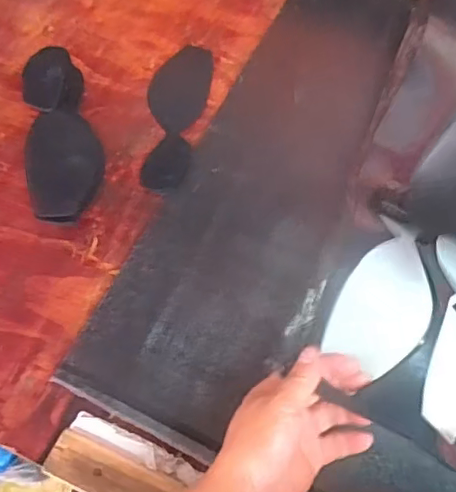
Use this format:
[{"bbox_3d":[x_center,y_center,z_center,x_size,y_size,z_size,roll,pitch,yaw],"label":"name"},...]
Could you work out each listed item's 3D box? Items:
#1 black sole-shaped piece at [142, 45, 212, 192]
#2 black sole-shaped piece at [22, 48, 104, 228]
[{"bbox_3d":[-0.055,-0.136,0.587,0.059,0.004,0.185,9,61,1],"label":"black sole-shaped piece"},{"bbox_3d":[-0.157,-0.109,0.547,0.065,0.034,0.186,-8,62,-8],"label":"black sole-shaped piece"}]

